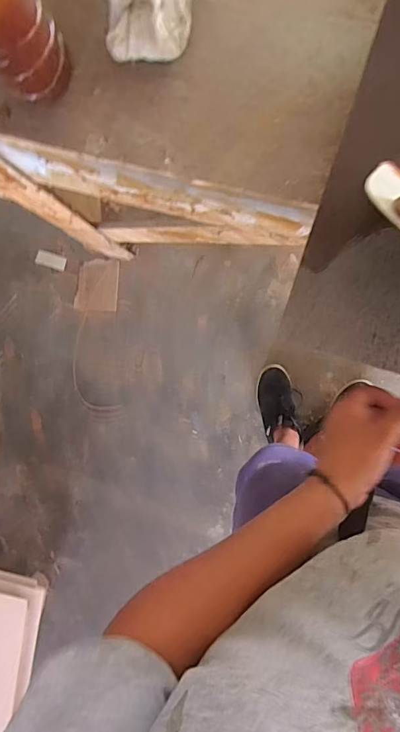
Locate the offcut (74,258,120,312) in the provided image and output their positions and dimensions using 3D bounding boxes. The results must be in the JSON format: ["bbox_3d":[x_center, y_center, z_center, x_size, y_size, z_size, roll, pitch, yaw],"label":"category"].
[{"bbox_3d":[-0.323,-0.254,1.343,0.135,0.010,0.159,4,92,7],"label":"offcut"}]

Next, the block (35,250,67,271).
[{"bbox_3d":[-0.473,-0.334,1.355,0.102,0.006,0.045,19,94,6],"label":"block"}]

